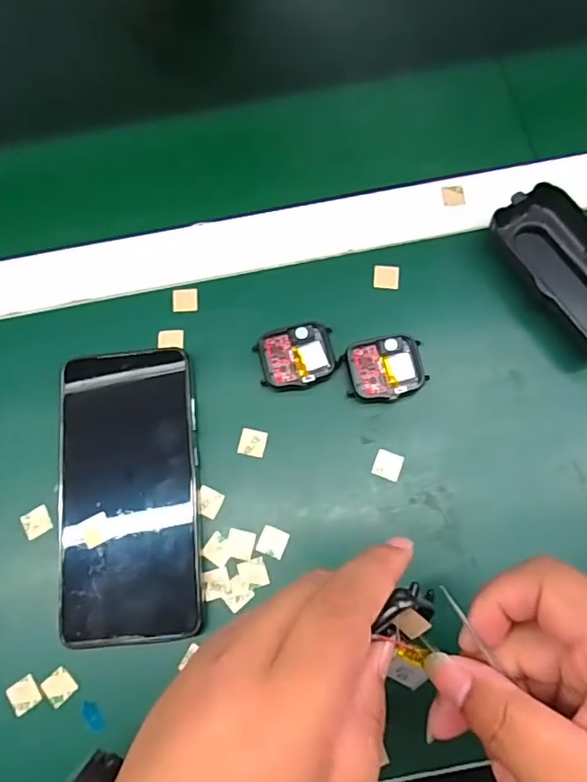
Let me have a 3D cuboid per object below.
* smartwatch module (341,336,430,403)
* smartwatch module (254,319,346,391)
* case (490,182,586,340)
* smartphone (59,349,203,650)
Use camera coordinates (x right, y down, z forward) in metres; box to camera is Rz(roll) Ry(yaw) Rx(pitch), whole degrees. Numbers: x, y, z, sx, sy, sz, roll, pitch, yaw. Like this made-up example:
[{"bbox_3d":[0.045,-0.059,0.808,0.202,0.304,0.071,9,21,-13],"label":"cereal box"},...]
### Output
[{"bbox_3d":[0.055,-0.013,0.336,0.046,0.010,0.037,-9,74,0],"label":"smartwatch module"},{"bbox_3d":[0.003,-0.021,0.341,0.048,0.007,0.038,-12,74,-1],"label":"smartwatch module"},{"bbox_3d":[0.175,-0.076,0.342,0.045,0.027,0.110,-37,76,-8],"label":"case"},{"bbox_3d":[-0.094,0.057,0.322,0.077,0.016,0.161,-5,74,1],"label":"smartphone"}]

